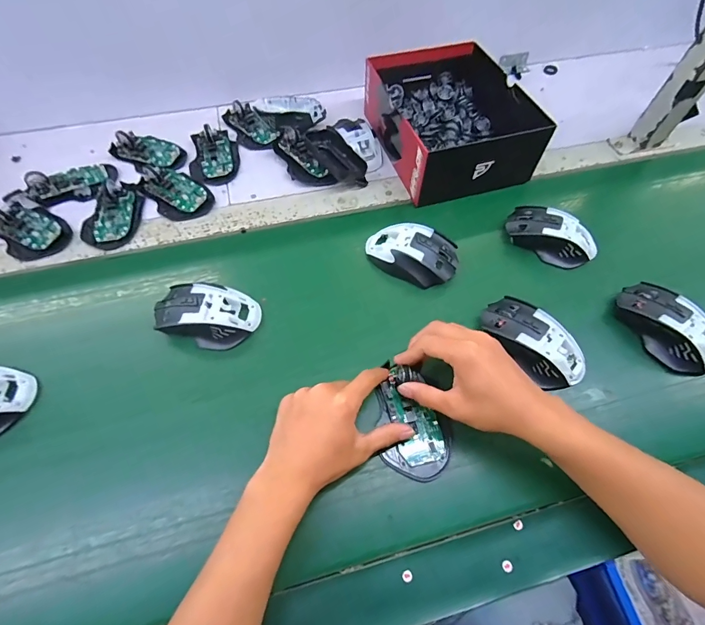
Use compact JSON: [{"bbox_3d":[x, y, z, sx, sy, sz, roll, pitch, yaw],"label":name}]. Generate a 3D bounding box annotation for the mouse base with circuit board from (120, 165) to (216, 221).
[{"bbox_3d":[-0.262,-0.178,0.526,0.131,0.025,0.069,34,65,16],"label":"mouse base with circuit board"}]

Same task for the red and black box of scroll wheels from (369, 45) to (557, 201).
[{"bbox_3d":[0.141,-0.290,0.562,0.190,0.085,0.250,-17,63,-10],"label":"red and black box of scroll wheels"}]

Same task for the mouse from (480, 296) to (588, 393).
[{"bbox_3d":[0.197,0.031,0.404,0.059,0.040,0.115,-37,68,-20],"label":"mouse"}]

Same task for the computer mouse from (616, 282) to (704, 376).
[{"bbox_3d":[0.354,0.015,0.411,0.056,0.034,0.114,-28,65,-16],"label":"computer mouse"}]

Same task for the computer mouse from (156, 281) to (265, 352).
[{"bbox_3d":[-0.166,0.001,0.420,0.116,0.036,0.073,11,61,5],"label":"computer mouse"}]

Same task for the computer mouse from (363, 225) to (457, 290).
[{"bbox_3d":[0.073,-0.073,0.464,0.113,0.038,0.069,17,62,8],"label":"computer mouse"}]

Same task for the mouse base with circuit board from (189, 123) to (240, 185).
[{"bbox_3d":[-0.213,-0.243,0.564,0.070,0.025,0.104,-9,61,-6],"label":"mouse base with circuit board"}]

